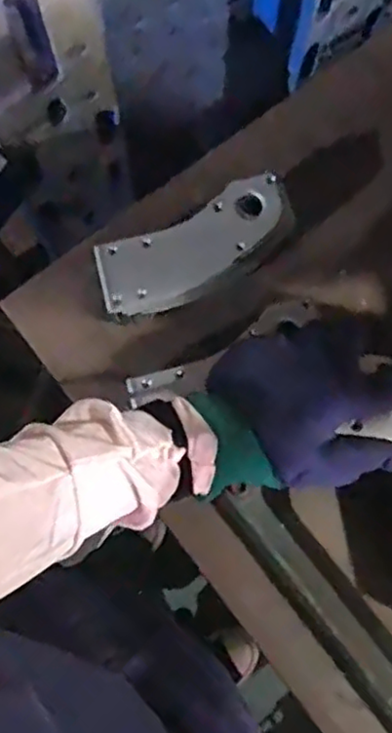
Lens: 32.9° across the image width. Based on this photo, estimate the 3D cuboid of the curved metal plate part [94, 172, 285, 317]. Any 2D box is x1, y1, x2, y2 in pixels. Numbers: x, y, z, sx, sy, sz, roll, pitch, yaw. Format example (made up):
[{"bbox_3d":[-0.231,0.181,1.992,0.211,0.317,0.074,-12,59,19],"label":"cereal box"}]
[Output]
[{"bbox_3d":[0.000,-0.105,0.589,0.178,0.028,0.067,-26,78,-5],"label":"curved metal plate part"}]

